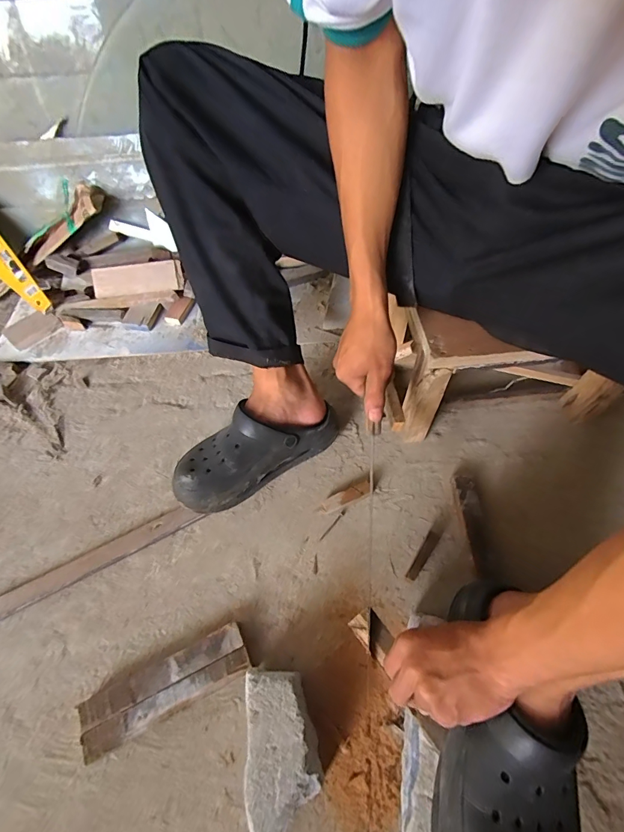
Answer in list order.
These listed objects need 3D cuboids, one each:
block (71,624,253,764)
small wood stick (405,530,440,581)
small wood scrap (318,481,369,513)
[{"bbox_3d":[-0.180,0.336,0.489,0.203,0.023,0.067,-22,61,-11],"label":"block"},{"bbox_3d":[0.157,0.198,0.555,0.016,0.018,0.075,33,65,19],"label":"small wood stick"},{"bbox_3d":[0.052,0.129,0.607,0.082,0.020,0.024,-22,61,-11],"label":"small wood scrap"}]

